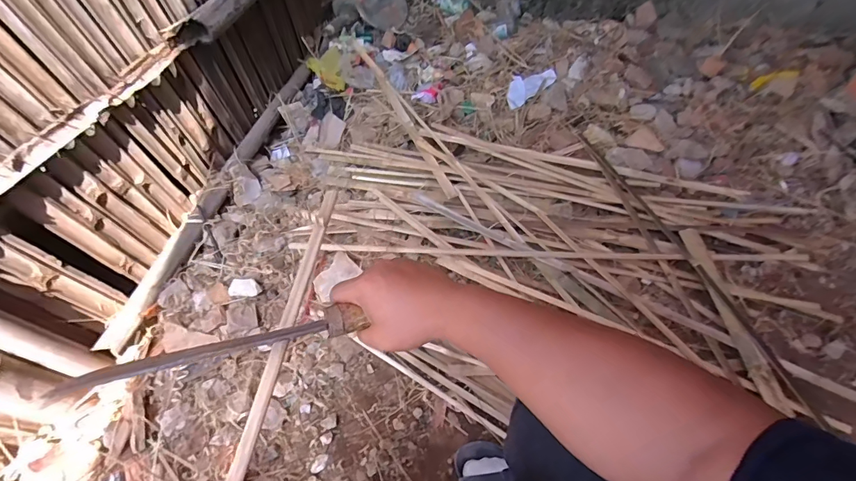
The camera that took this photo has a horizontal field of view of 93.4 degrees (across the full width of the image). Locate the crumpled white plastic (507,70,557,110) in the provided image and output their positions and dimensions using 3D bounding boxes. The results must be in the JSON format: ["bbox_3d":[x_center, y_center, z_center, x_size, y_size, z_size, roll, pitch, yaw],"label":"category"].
[{"bbox_3d":[0.294,-0.457,1.196,0.192,0.050,0.102,-37,61,-21],"label":"crumpled white plastic"}]

